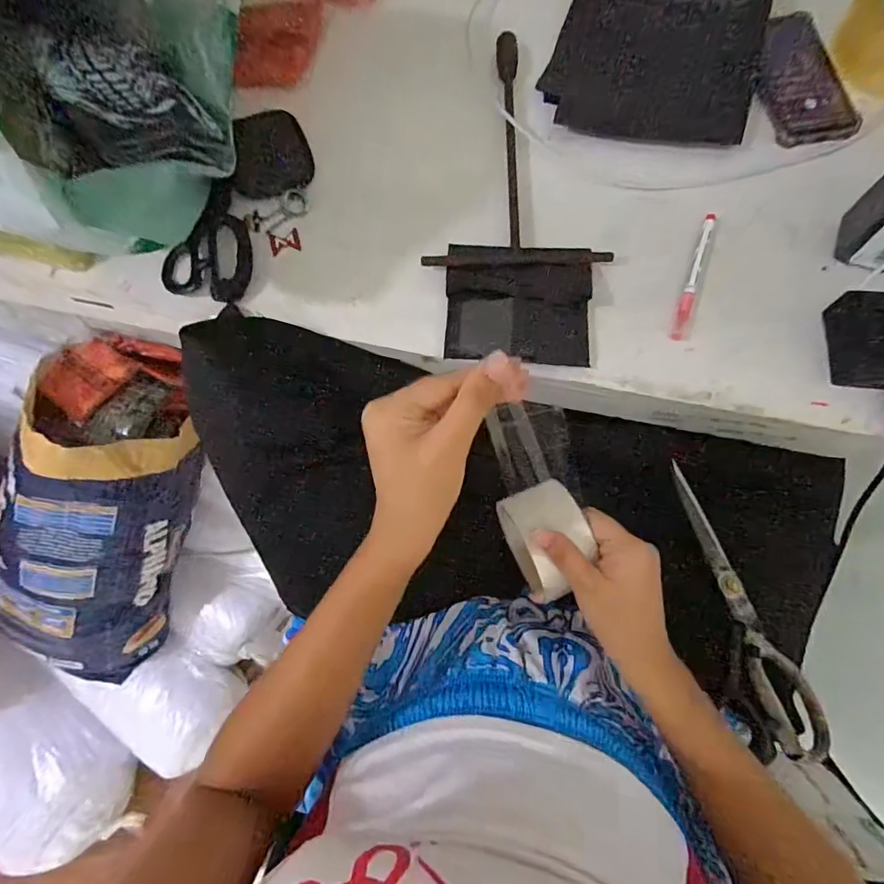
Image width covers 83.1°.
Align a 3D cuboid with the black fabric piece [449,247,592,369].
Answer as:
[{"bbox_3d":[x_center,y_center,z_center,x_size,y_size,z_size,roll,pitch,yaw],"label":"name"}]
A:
[{"bbox_3d":[0.072,-0.131,0.469,0.132,0.012,0.118,3,74,3],"label":"black fabric piece"}]

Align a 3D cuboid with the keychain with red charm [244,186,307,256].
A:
[{"bbox_3d":[-0.164,-0.228,0.520,0.068,0.007,0.067,-30,75,-6],"label":"keychain with red charm"}]

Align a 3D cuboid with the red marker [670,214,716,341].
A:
[{"bbox_3d":[0.237,-0.158,0.469,0.013,0.009,0.136,18,76,7],"label":"red marker"}]

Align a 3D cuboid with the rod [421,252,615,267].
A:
[{"bbox_3d":[0.071,-0.175,0.480,0.179,0.012,0.012,1,74,3],"label":"rod"}]

